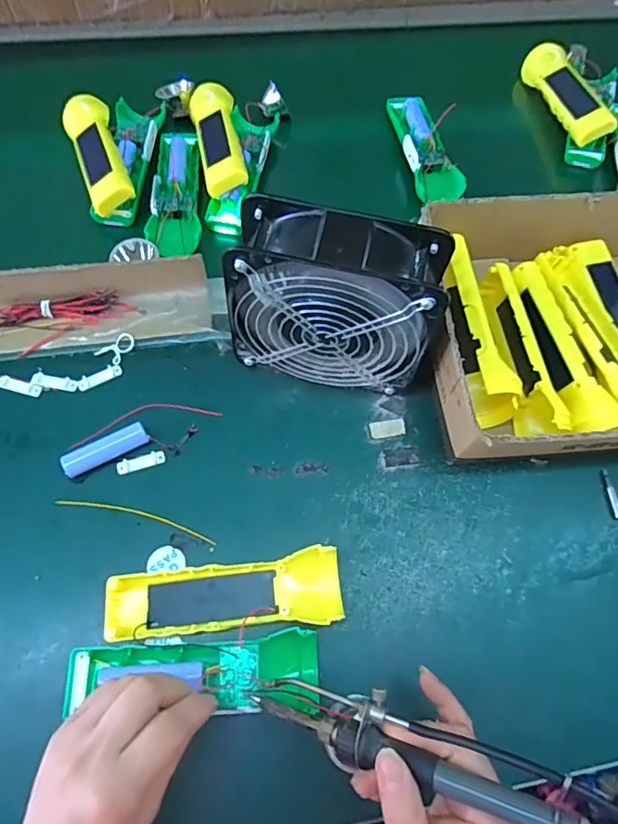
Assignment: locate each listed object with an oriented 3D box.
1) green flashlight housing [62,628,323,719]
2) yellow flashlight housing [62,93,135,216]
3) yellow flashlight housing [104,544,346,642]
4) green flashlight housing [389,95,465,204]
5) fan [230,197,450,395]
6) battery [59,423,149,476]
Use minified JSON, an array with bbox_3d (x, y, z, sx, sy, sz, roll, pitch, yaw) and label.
[{"bbox_3d":[-0.075,0.171,0.347,0.166,0.026,0.048,3,66,-3],"label":"green flashlight housing"},{"bbox_3d":[-0.216,-0.266,0.528,0.046,0.027,0.159,-20,68,-12],"label":"yellow flashlight housing"},{"bbox_3d":[-0.058,0.134,0.371,0.162,0.025,0.049,-7,66,-6],"label":"yellow flashlight housing"},{"bbox_3d":[0.128,-0.303,0.586,0.052,0.024,0.162,-8,66,-7],"label":"green flashlight housing"},{"bbox_3d":[0.021,-0.080,0.402,0.154,0.147,0.067,11,66,2],"label":"fan"},{"bbox_3d":[-0.161,0.030,0.413,0.066,0.016,0.018,-27,70,-14],"label":"battery"}]

